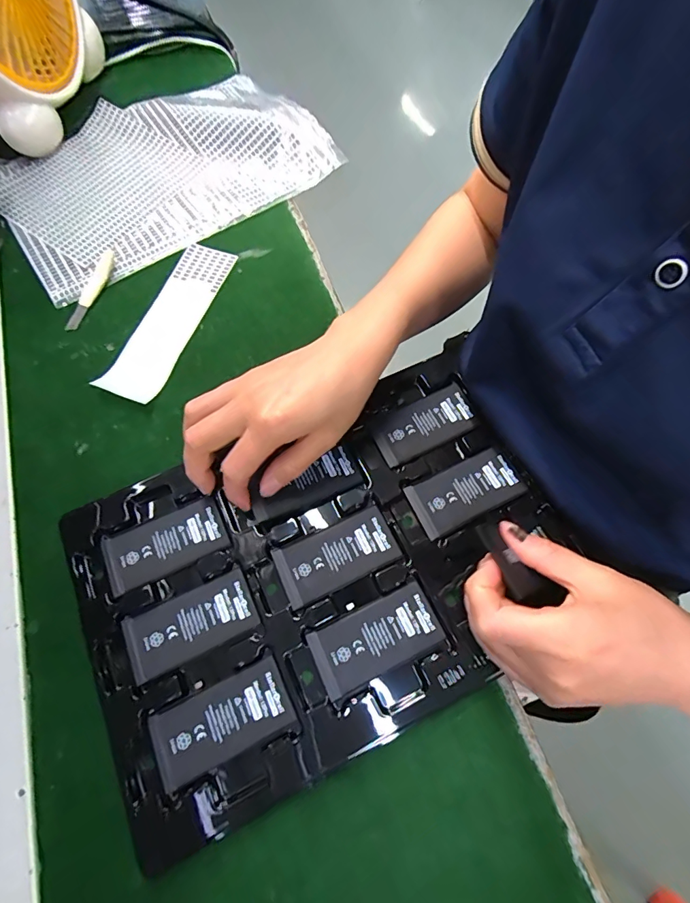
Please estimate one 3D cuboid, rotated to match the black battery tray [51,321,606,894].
[{"bbox_3d":[-0.014,0.078,0.311,0.327,0.015,0.225,-24,69,-10],"label":"black battery tray"}]

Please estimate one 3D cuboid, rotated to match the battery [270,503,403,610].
[{"bbox_3d":[-0.006,0.073,0.315,0.084,0.004,0.044,-25,69,-11],"label":"battery"}]

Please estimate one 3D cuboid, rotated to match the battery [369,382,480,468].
[{"bbox_3d":[0.064,-0.023,0.353,0.083,0.004,0.042,-25,69,-11],"label":"battery"}]

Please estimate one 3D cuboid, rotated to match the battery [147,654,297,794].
[{"bbox_3d":[-0.077,0.168,0.275,0.085,0.004,0.043,-25,69,-11],"label":"battery"}]

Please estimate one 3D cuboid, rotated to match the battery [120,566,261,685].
[{"bbox_3d":[-0.105,0.116,0.297,0.085,0.004,0.042,-24,69,-10],"label":"battery"}]

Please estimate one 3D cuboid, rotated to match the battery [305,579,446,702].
[{"bbox_3d":[0.021,0.124,0.294,0.084,0.004,0.043,-24,69,-10],"label":"battery"}]

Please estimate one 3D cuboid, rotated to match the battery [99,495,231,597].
[{"bbox_3d":[-0.131,0.066,0.317,0.086,0.004,0.043,-25,69,-11],"label":"battery"}]

